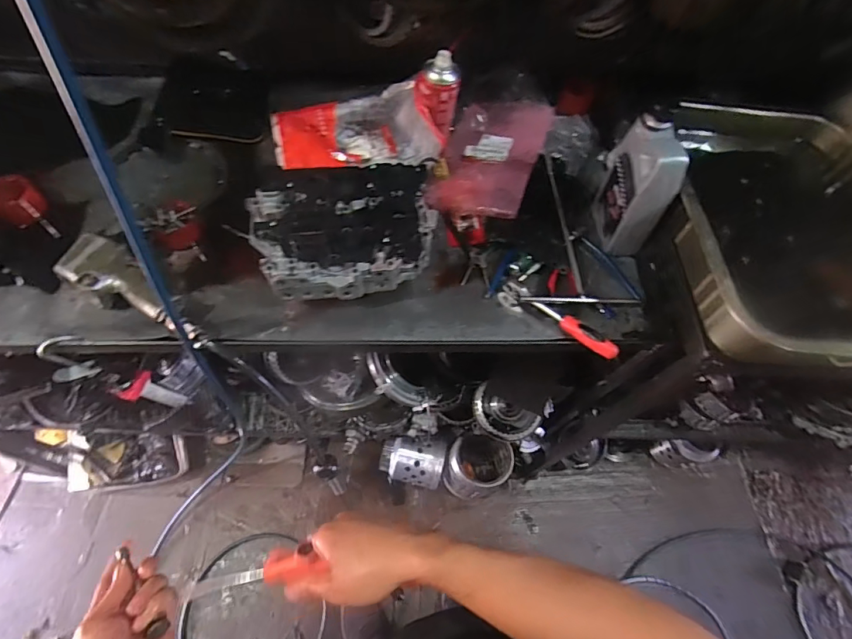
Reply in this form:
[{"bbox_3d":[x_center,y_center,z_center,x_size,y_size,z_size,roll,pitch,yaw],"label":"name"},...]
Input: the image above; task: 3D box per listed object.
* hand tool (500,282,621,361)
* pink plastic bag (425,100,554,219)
[{"bbox_3d":[0.196,-0.001,0.697,0.201,0.031,0.028,33,67,32],"label":"hand tool"},{"bbox_3d":[0.128,-0.325,0.860,0.170,0.029,0.331,20,63,5],"label":"pink plastic bag"}]

